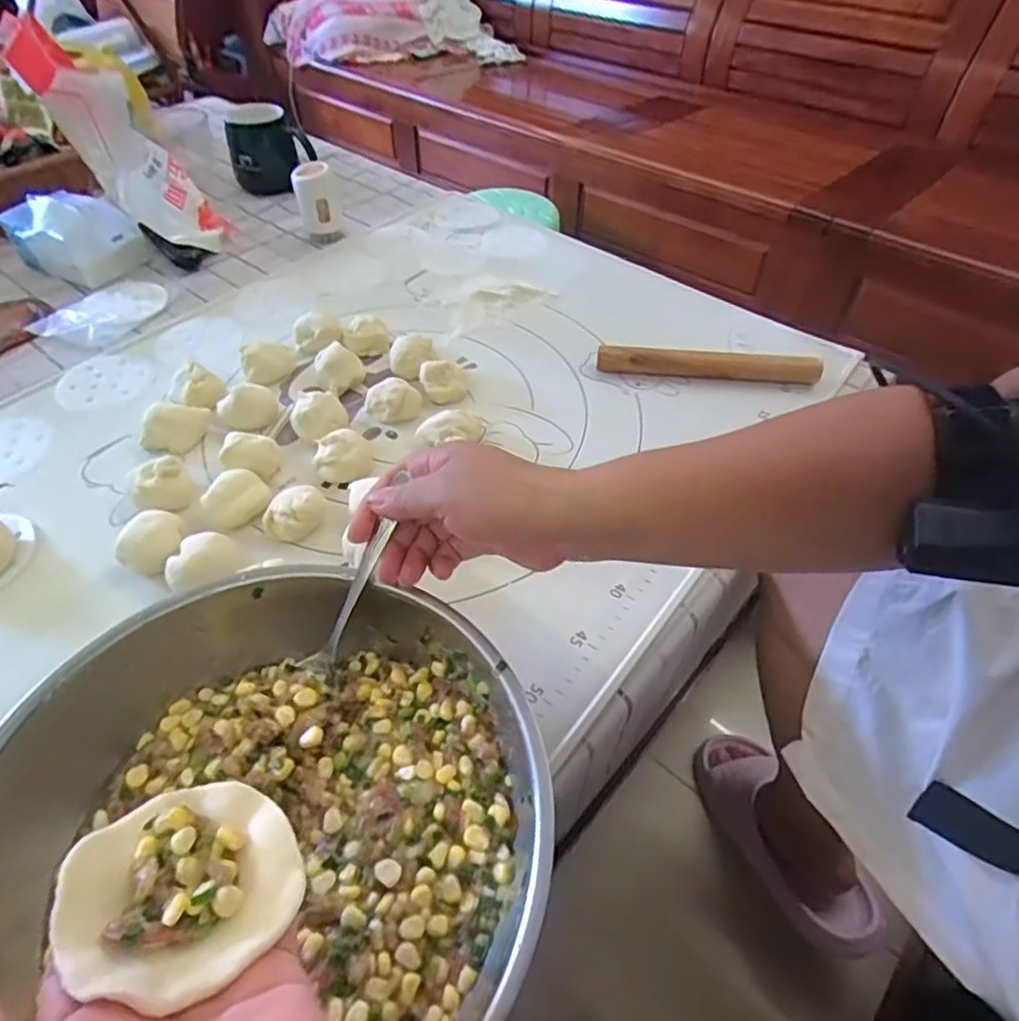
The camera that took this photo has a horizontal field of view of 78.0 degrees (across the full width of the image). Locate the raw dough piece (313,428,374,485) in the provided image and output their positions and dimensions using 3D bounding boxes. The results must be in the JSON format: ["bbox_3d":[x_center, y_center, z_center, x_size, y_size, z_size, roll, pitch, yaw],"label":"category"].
[{"bbox_3d":[-0.137,-0.045,0.521,0.041,0.032,0.041,2,49,1],"label":"raw dough piece"}]

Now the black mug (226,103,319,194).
[{"bbox_3d":[-0.336,-0.508,0.886,0.109,0.098,0.071,-15,51,-14],"label":"black mug"}]

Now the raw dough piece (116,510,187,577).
[{"bbox_3d":[-0.259,0.026,0.459,0.045,0.030,0.041,-23,53,-20],"label":"raw dough piece"}]

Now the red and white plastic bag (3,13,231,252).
[{"bbox_3d":[-0.412,-0.394,0.687,0.080,0.254,0.117,16,80,13],"label":"red and white plastic bag"}]

